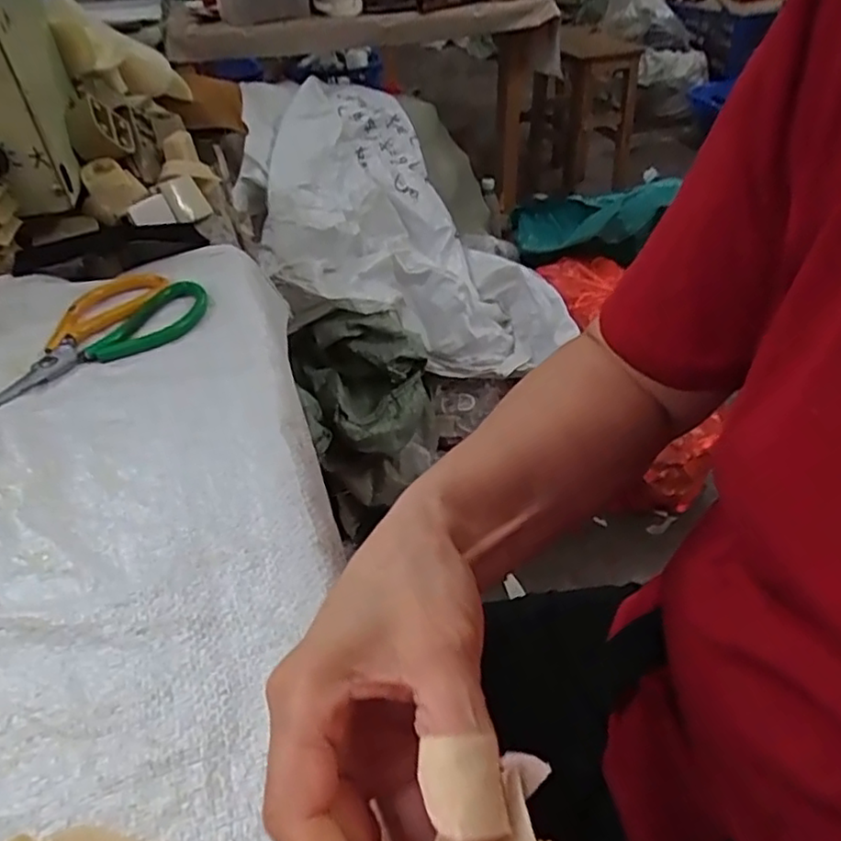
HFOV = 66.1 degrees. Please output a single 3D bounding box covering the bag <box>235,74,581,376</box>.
[{"bbox_3d":[-0.049,-0.382,1.220,0.513,0.322,0.619,-9,42,-6],"label":"bag"}]

